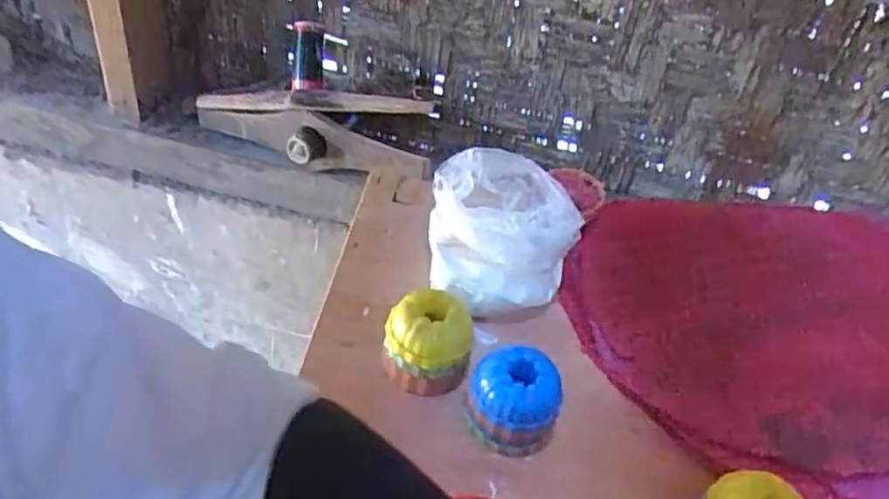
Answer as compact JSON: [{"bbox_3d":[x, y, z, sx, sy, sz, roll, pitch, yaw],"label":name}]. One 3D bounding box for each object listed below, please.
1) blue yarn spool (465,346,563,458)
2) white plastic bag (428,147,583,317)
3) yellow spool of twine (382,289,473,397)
[{"bbox_3d":[0.046,0.100,0.470,0.064,0.052,0.049,20,45,12],"label":"blue yarn spool"},{"bbox_3d":[0.045,-0.013,0.559,0.112,0.079,0.113,1,45,-8],"label":"white plastic bag"},{"bbox_3d":[-0.013,0.065,0.493,0.060,0.056,0.054,6,44,-3],"label":"yellow spool of twine"}]

